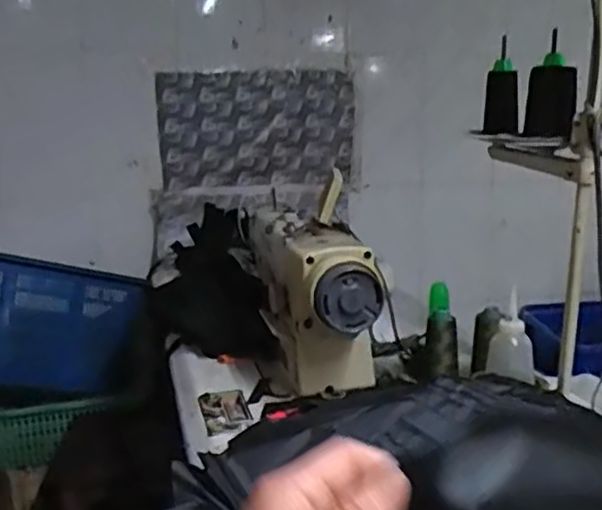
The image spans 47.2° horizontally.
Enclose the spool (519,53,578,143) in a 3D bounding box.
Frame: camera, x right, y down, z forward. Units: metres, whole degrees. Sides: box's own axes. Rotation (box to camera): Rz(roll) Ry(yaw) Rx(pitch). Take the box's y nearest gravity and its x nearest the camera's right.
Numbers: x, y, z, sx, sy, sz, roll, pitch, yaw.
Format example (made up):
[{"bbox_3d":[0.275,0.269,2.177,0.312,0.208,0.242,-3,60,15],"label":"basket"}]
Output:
[{"bbox_3d":[0.317,-0.198,0.876,0.063,0.095,0.071,3,12,20],"label":"spool"}]

